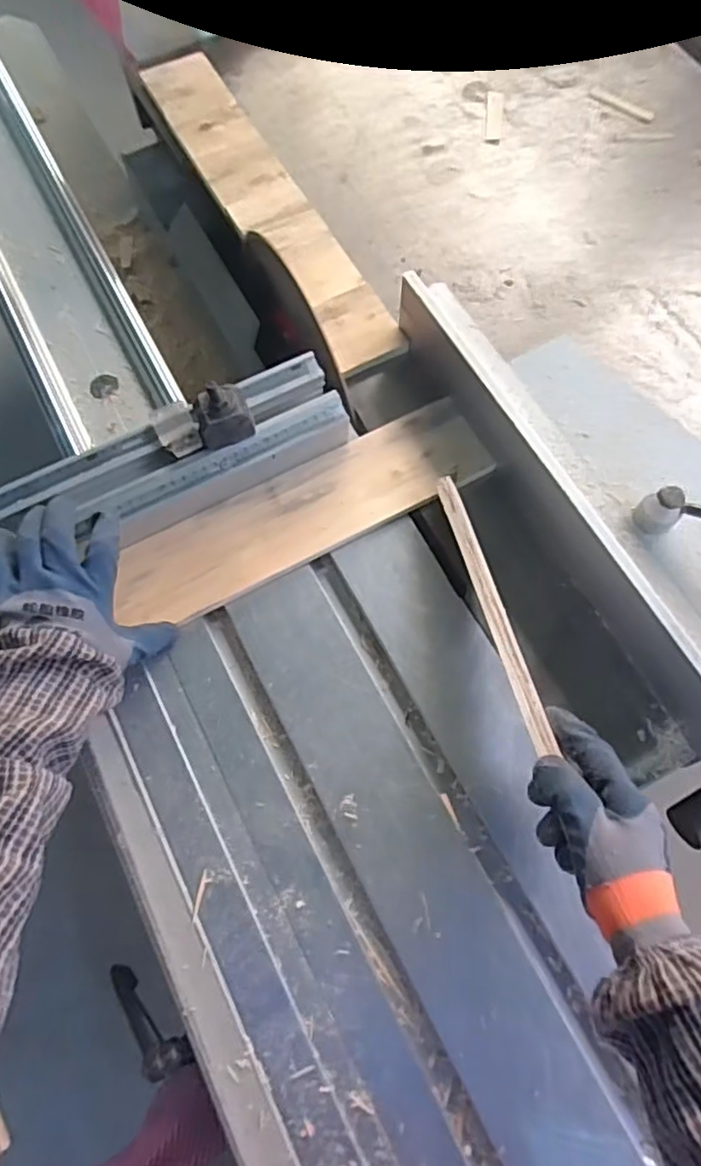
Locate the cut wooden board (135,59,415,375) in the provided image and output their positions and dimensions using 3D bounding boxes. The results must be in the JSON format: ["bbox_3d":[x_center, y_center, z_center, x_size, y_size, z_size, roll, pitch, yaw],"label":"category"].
[{"bbox_3d":[-0.103,-0.445,0.737,0.090,0.020,0.538,-27,71,-10],"label":"cut wooden board"}]

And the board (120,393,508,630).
[{"bbox_3d":[-0.040,-0.067,0.597,0.356,0.013,0.088,-27,71,-9],"label":"board"}]

